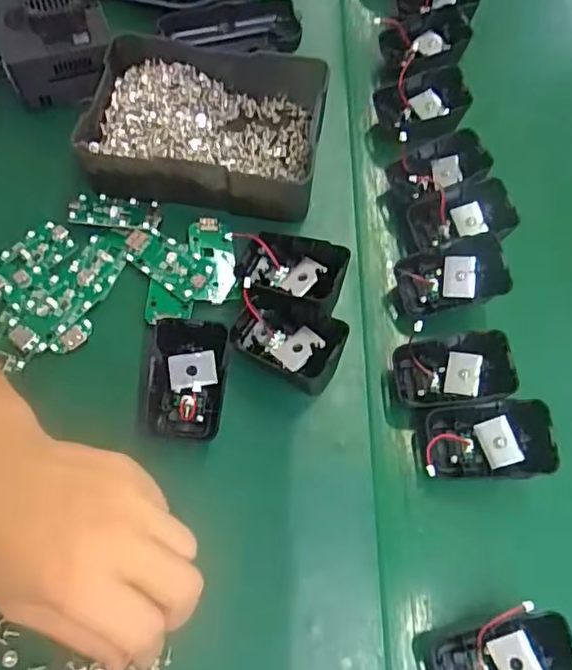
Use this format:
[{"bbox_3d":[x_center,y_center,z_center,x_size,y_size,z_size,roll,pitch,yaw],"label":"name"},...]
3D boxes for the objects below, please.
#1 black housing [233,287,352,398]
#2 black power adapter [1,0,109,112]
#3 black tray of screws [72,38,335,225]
[{"bbox_3d":[0.001,0.001,0.355,0.066,0.032,0.043,26,73,7],"label":"black housing"},{"bbox_3d":[-0.173,-0.220,0.440,0.076,0.051,0.073,-15,73,-7],"label":"black power adapter"},{"bbox_3d":[-0.058,-0.153,0.418,0.163,0.044,0.117,9,71,1],"label":"black tray of screws"}]

